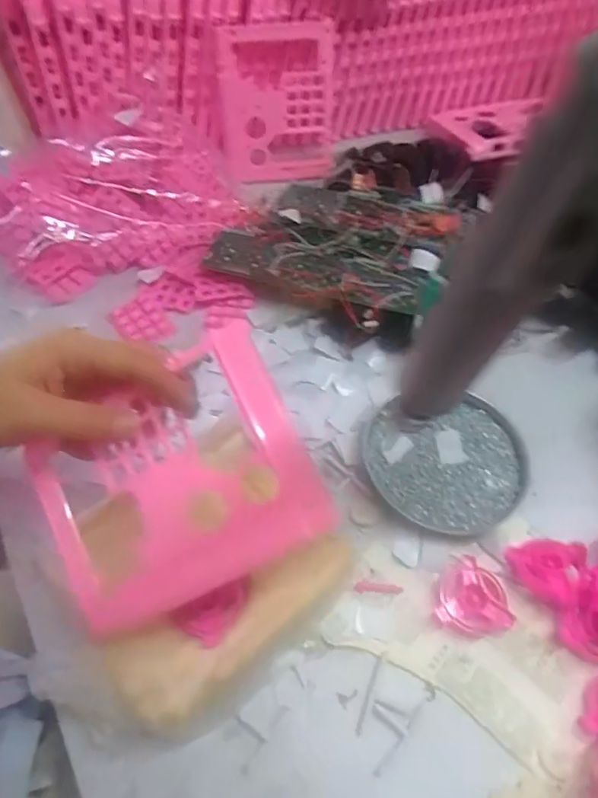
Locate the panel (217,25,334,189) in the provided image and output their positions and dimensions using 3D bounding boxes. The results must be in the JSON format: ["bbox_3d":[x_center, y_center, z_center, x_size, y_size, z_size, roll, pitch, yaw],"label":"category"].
[{"bbox_3d":[-0.023,-0.332,0.603,0.128,0.165,0.025,-9,46,-7],"label":"panel"}]

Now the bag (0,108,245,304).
[{"bbox_3d":[-0.193,-0.216,0.556,0.252,0.080,0.193,-13,56,-7],"label":"bag"}]

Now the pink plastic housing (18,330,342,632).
[{"bbox_3d":[-0.078,0.050,0.305,0.169,0.013,0.129,-29,80,14],"label":"pink plastic housing"}]

